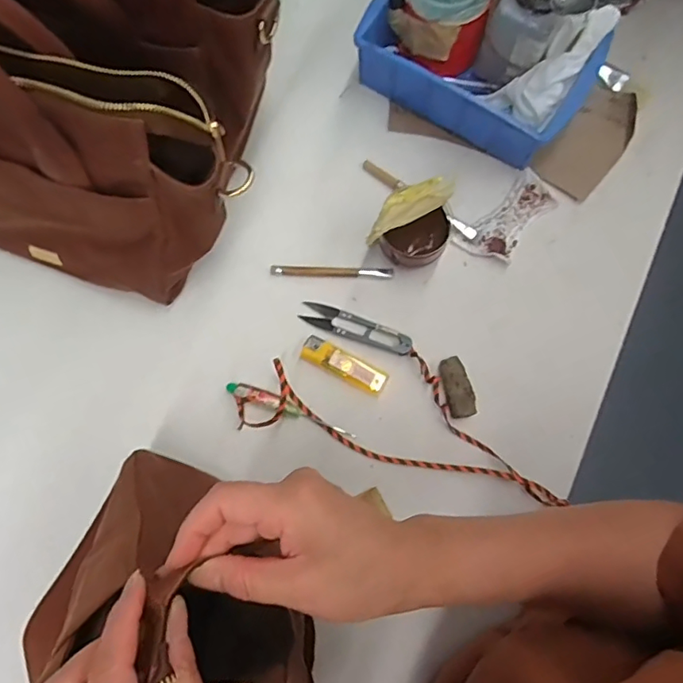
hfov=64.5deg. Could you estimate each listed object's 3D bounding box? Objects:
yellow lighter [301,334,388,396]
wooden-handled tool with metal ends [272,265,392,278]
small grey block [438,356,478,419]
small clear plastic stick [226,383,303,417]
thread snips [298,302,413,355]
[{"bbox_3d":[0.003,0.020,0.472,0.078,0.009,0.022,28,81,5],"label":"yellow lighter"},{"bbox_3d":[-0.008,-0.063,0.491,0.109,0.007,0.009,1,80,0],"label":"wooden-handled tool with metal ends"},{"bbox_3d":[0.100,0.039,0.468,0.022,0.007,0.052,-14,80,-3],"label":"small grey block"},{"bbox_3d":[-0.066,0.050,0.470,0.068,0.011,0.013,21,80,3],"label":"small clear plastic stick"},{"bbox_3d":[0.014,-0.012,0.480,0.101,0.010,0.022,21,80,3],"label":"thread snips"}]

